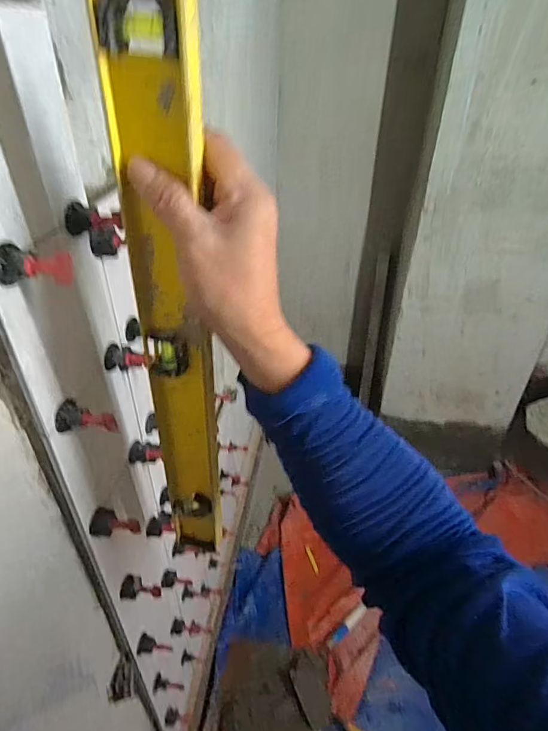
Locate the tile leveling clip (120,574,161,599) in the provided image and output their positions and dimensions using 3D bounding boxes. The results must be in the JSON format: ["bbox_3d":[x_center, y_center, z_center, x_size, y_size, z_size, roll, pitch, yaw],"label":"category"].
[{"bbox_3d":[-0.172,0.289,0.594,0.050,0.016,0.028,13,34,-12],"label":"tile leveling clip"}]

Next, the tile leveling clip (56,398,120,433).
[{"bbox_3d":[-0.166,0.047,0.415,0.052,0.026,0.029,5,36,5],"label":"tile leveling clip"}]

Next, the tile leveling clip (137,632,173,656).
[{"bbox_3d":[-0.177,0.418,0.682,0.055,0.023,0.024,24,30,-23],"label":"tile leveling clip"}]

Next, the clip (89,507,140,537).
[{"bbox_3d":[-0.172,0.173,0.500,0.051,0.027,0.023,9,34,-13],"label":"clip"}]

